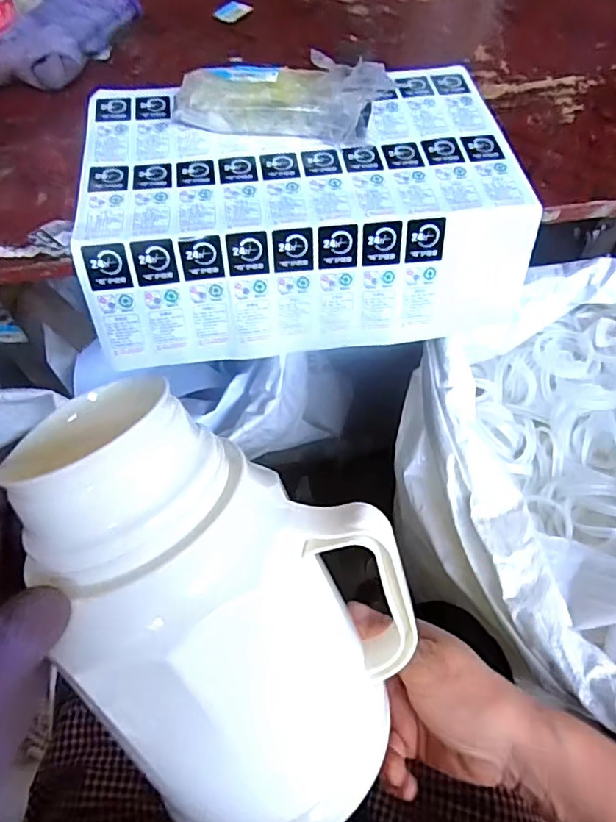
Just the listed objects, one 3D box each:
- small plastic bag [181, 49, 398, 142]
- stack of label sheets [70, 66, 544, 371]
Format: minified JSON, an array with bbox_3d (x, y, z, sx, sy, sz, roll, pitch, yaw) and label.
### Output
[{"bbox_3d":[-0.022,-0.225,0.385,0.152,0.048,0.050,7,63,3],"label":"small plastic bag"},{"bbox_3d":[-0.002,-0.147,0.416,0.304,0.090,0.198,-5,60,-3],"label":"stack of label sheets"}]

